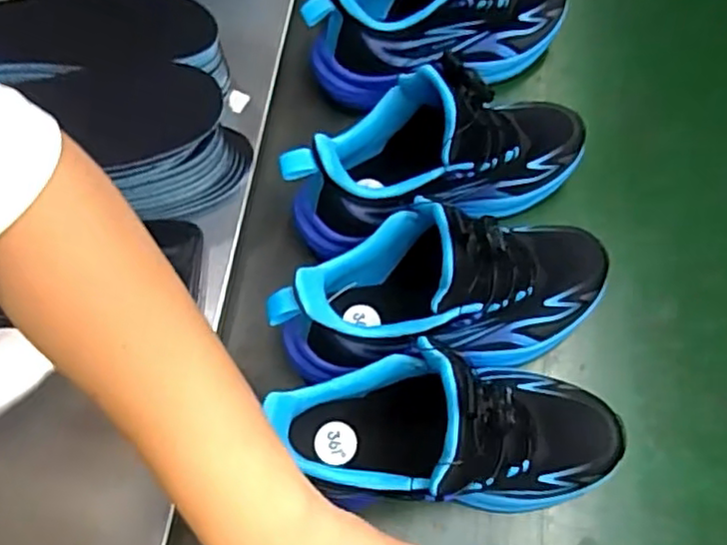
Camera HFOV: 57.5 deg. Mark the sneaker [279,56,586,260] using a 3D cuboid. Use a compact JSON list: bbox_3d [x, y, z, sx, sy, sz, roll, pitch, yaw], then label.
[{"bbox_3d":[0.062,-0.088,0.498,0.243,0.141,0.085,-16,67,-10],"label":"sneaker"}]

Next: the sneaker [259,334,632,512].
[{"bbox_3d":[0.058,0.094,0.395,0.211,0.155,0.081,-1,66,-3],"label":"sneaker"}]

